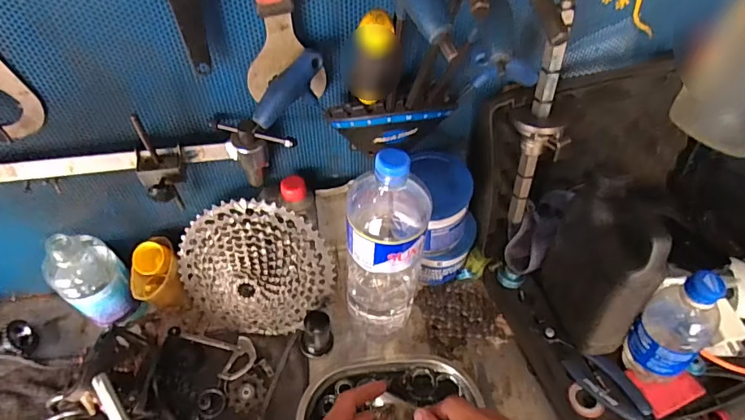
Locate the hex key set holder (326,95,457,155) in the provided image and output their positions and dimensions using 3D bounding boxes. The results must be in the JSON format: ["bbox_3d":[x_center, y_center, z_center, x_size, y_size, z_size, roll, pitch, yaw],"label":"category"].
[{"bbox_3d":[0.023,-0.092,0.509,0.135,0.080,0.032,-4,52,-4],"label":"hex key set holder"}]

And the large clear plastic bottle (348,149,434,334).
[{"bbox_3d":[0.017,0.046,0.538,0.083,0.303,0.087,0,51,0],"label":"large clear plastic bottle"}]

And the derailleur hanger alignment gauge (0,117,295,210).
[{"bbox_3d":[-0.298,-0.030,0.476,0.415,0.110,0.059,-8,52,-7],"label":"derailleur hanger alignment gauge"}]

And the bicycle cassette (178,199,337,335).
[{"bbox_3d":[-0.150,0.086,0.579,0.196,0.191,0.048,10,22,-2],"label":"bicycle cassette"}]

